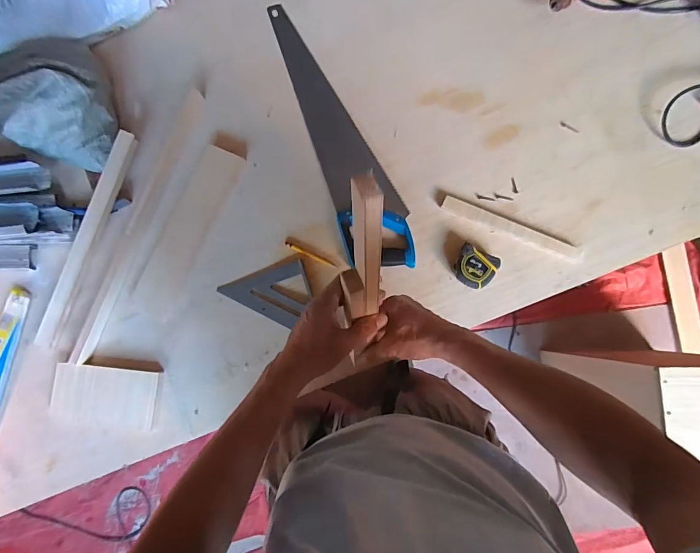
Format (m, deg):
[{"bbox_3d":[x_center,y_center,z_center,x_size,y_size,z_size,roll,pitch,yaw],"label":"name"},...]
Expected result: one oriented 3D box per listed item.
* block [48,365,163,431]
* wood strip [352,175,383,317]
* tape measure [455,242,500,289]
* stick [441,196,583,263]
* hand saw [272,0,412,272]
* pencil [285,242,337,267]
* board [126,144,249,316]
[{"bbox_3d":[-0.477,0.232,0.754,0.210,0.014,0.107,5,84,5],"label":"block"},{"bbox_3d":[0.021,-0.020,0.406,0.027,0.193,0.034,-1,53,4],"label":"wood strip"},{"bbox_3d":[0.230,-0.016,0.716,0.071,0.036,0.066,28,87,7],"label":"tape measure"},{"bbox_3d":[0.308,-0.092,0.736,0.270,0.016,0.027,25,86,7],"label":"stick"},{"bbox_3d":[-0.017,-0.297,0.777,0.130,0.020,0.598,-18,83,2],"label":"hand saw"},{"bbox_3d":[-0.079,-0.042,0.761,0.110,0.006,0.009,27,87,7],"label":"pencil"},{"bbox_3d":[-0.325,-0.094,0.782,0.091,0.012,0.356,26,86,7],"label":"board"}]

